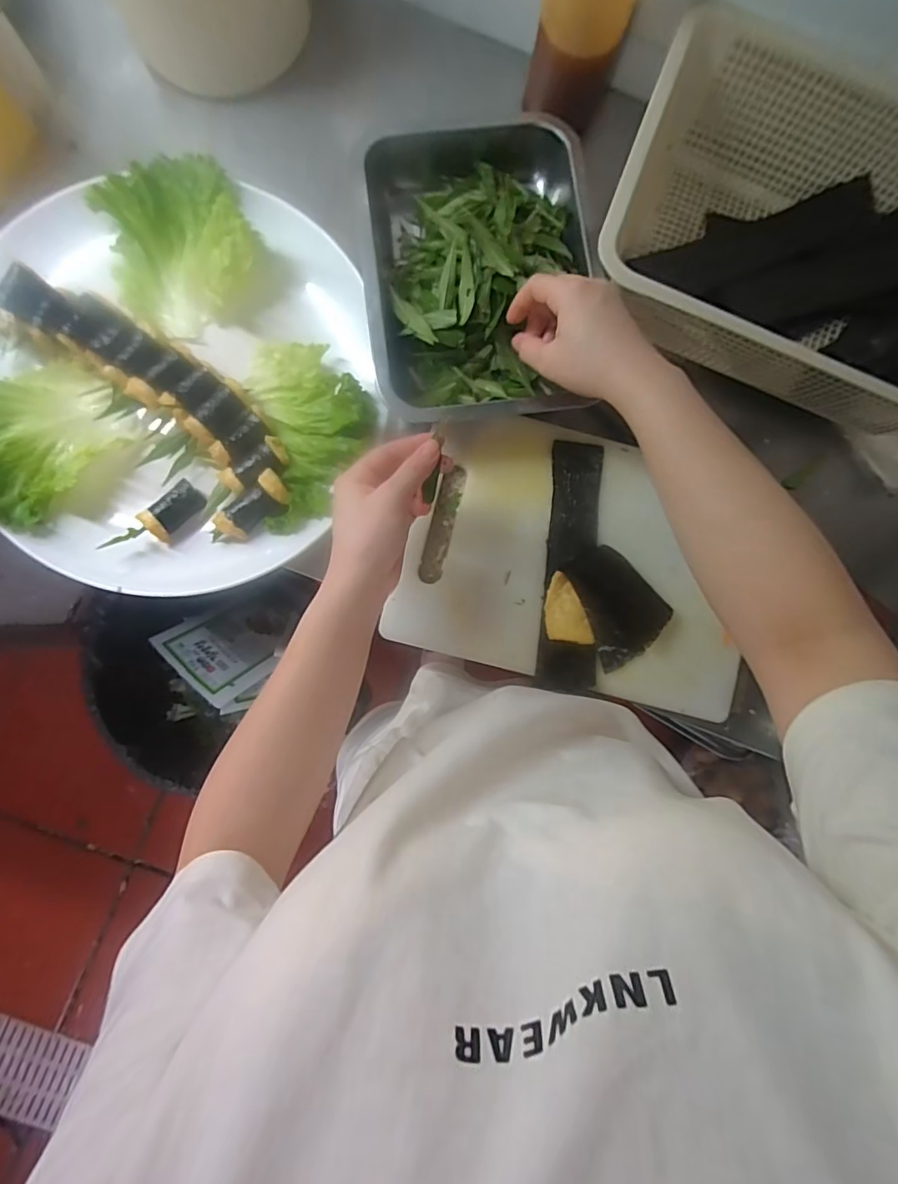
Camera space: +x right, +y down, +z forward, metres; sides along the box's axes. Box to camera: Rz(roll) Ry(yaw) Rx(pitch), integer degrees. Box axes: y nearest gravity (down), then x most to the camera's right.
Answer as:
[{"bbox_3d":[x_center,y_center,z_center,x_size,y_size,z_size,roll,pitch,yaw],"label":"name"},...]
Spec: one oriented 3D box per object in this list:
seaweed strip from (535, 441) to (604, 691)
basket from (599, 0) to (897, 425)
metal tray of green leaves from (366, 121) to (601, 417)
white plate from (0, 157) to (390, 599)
[{"bbox_3d":[0.107,-0.024,0.461,0.047,0.007,0.212,5,87,6],"label":"seaweed strip"},{"bbox_3d":[0.292,-0.279,0.439,0.326,0.099,0.233,21,86,-2],"label":"basket"},{"bbox_3d":[0.025,-0.267,0.445,0.180,0.064,0.256,-5,88,-4],"label":"metal tray of green leaves"},{"bbox_3d":[-0.220,-0.168,0.435,0.305,0.050,0.329,0,88,-7],"label":"white plate"}]

